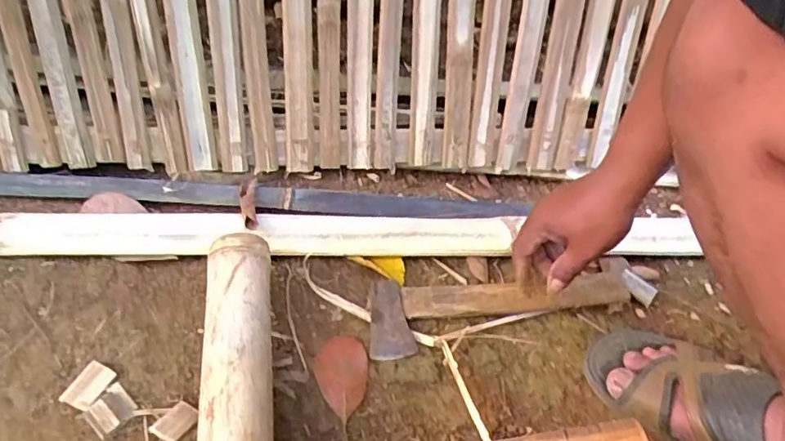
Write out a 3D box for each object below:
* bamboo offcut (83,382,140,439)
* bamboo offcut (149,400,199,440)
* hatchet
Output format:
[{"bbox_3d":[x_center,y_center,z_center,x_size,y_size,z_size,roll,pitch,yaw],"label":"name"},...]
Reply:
[{"bbox_3d":[-0.243,0.163,0.503,0.035,0.008,0.036,36,55,24],"label":"bamboo offcut"},{"bbox_3d":[-0.188,0.175,0.507,0.026,0.004,0.035,30,53,20],"label":"bamboo offcut"},{"bbox_3d":[0.117,0.082,0.612,0.287,0.028,0.082,-7,50,-11],"label":"hatchet"}]

